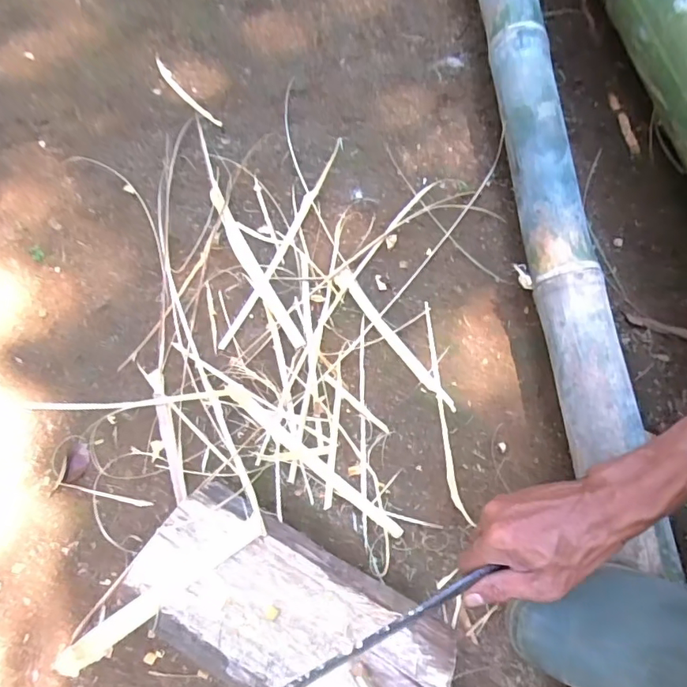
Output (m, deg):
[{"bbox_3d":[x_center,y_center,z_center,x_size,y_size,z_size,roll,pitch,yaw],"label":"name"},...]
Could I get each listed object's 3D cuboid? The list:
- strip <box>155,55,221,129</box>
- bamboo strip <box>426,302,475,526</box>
[{"bbox_3d":[-0.251,-0.397,0.809,0.020,0.008,0.187,-37,72,-16],"label":"strip"},{"bbox_3d":[0.119,0.075,0.619,0.020,0.011,0.271,-5,66,-4],"label":"bamboo strip"}]

